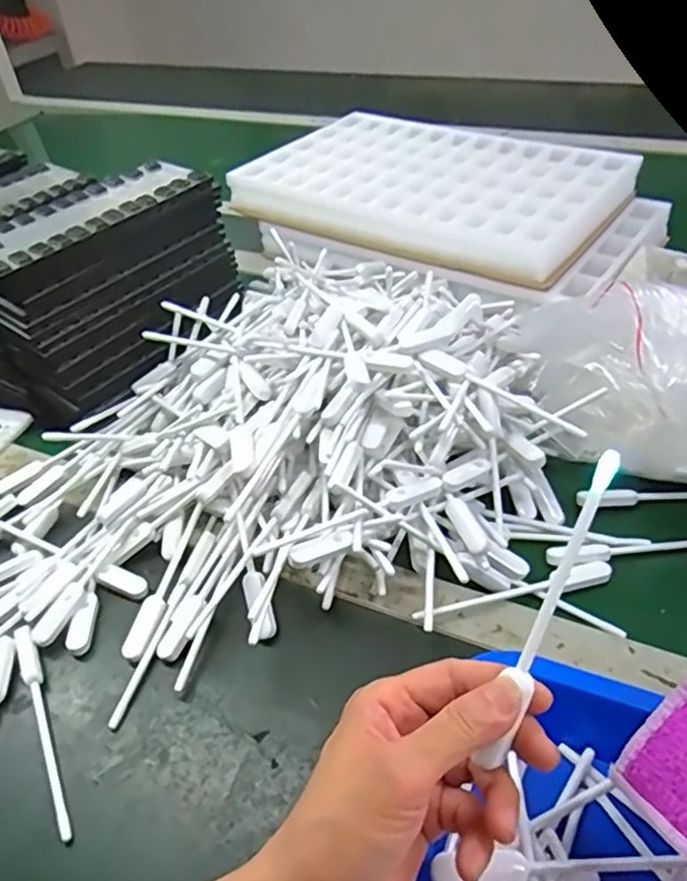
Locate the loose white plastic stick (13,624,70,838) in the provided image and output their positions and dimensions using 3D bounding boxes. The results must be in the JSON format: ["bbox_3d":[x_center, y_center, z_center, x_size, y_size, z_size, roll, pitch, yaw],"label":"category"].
[{"bbox_3d":[-0.186,0.174,0.404,0.012,0.016,0.139,-23,46,-19],"label":"loose white plastic stick"}]

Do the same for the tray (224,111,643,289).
[{"bbox_3d":[0.099,-0.305,0.790,0.414,0.049,0.292,25,51,28],"label":"tray"}]

